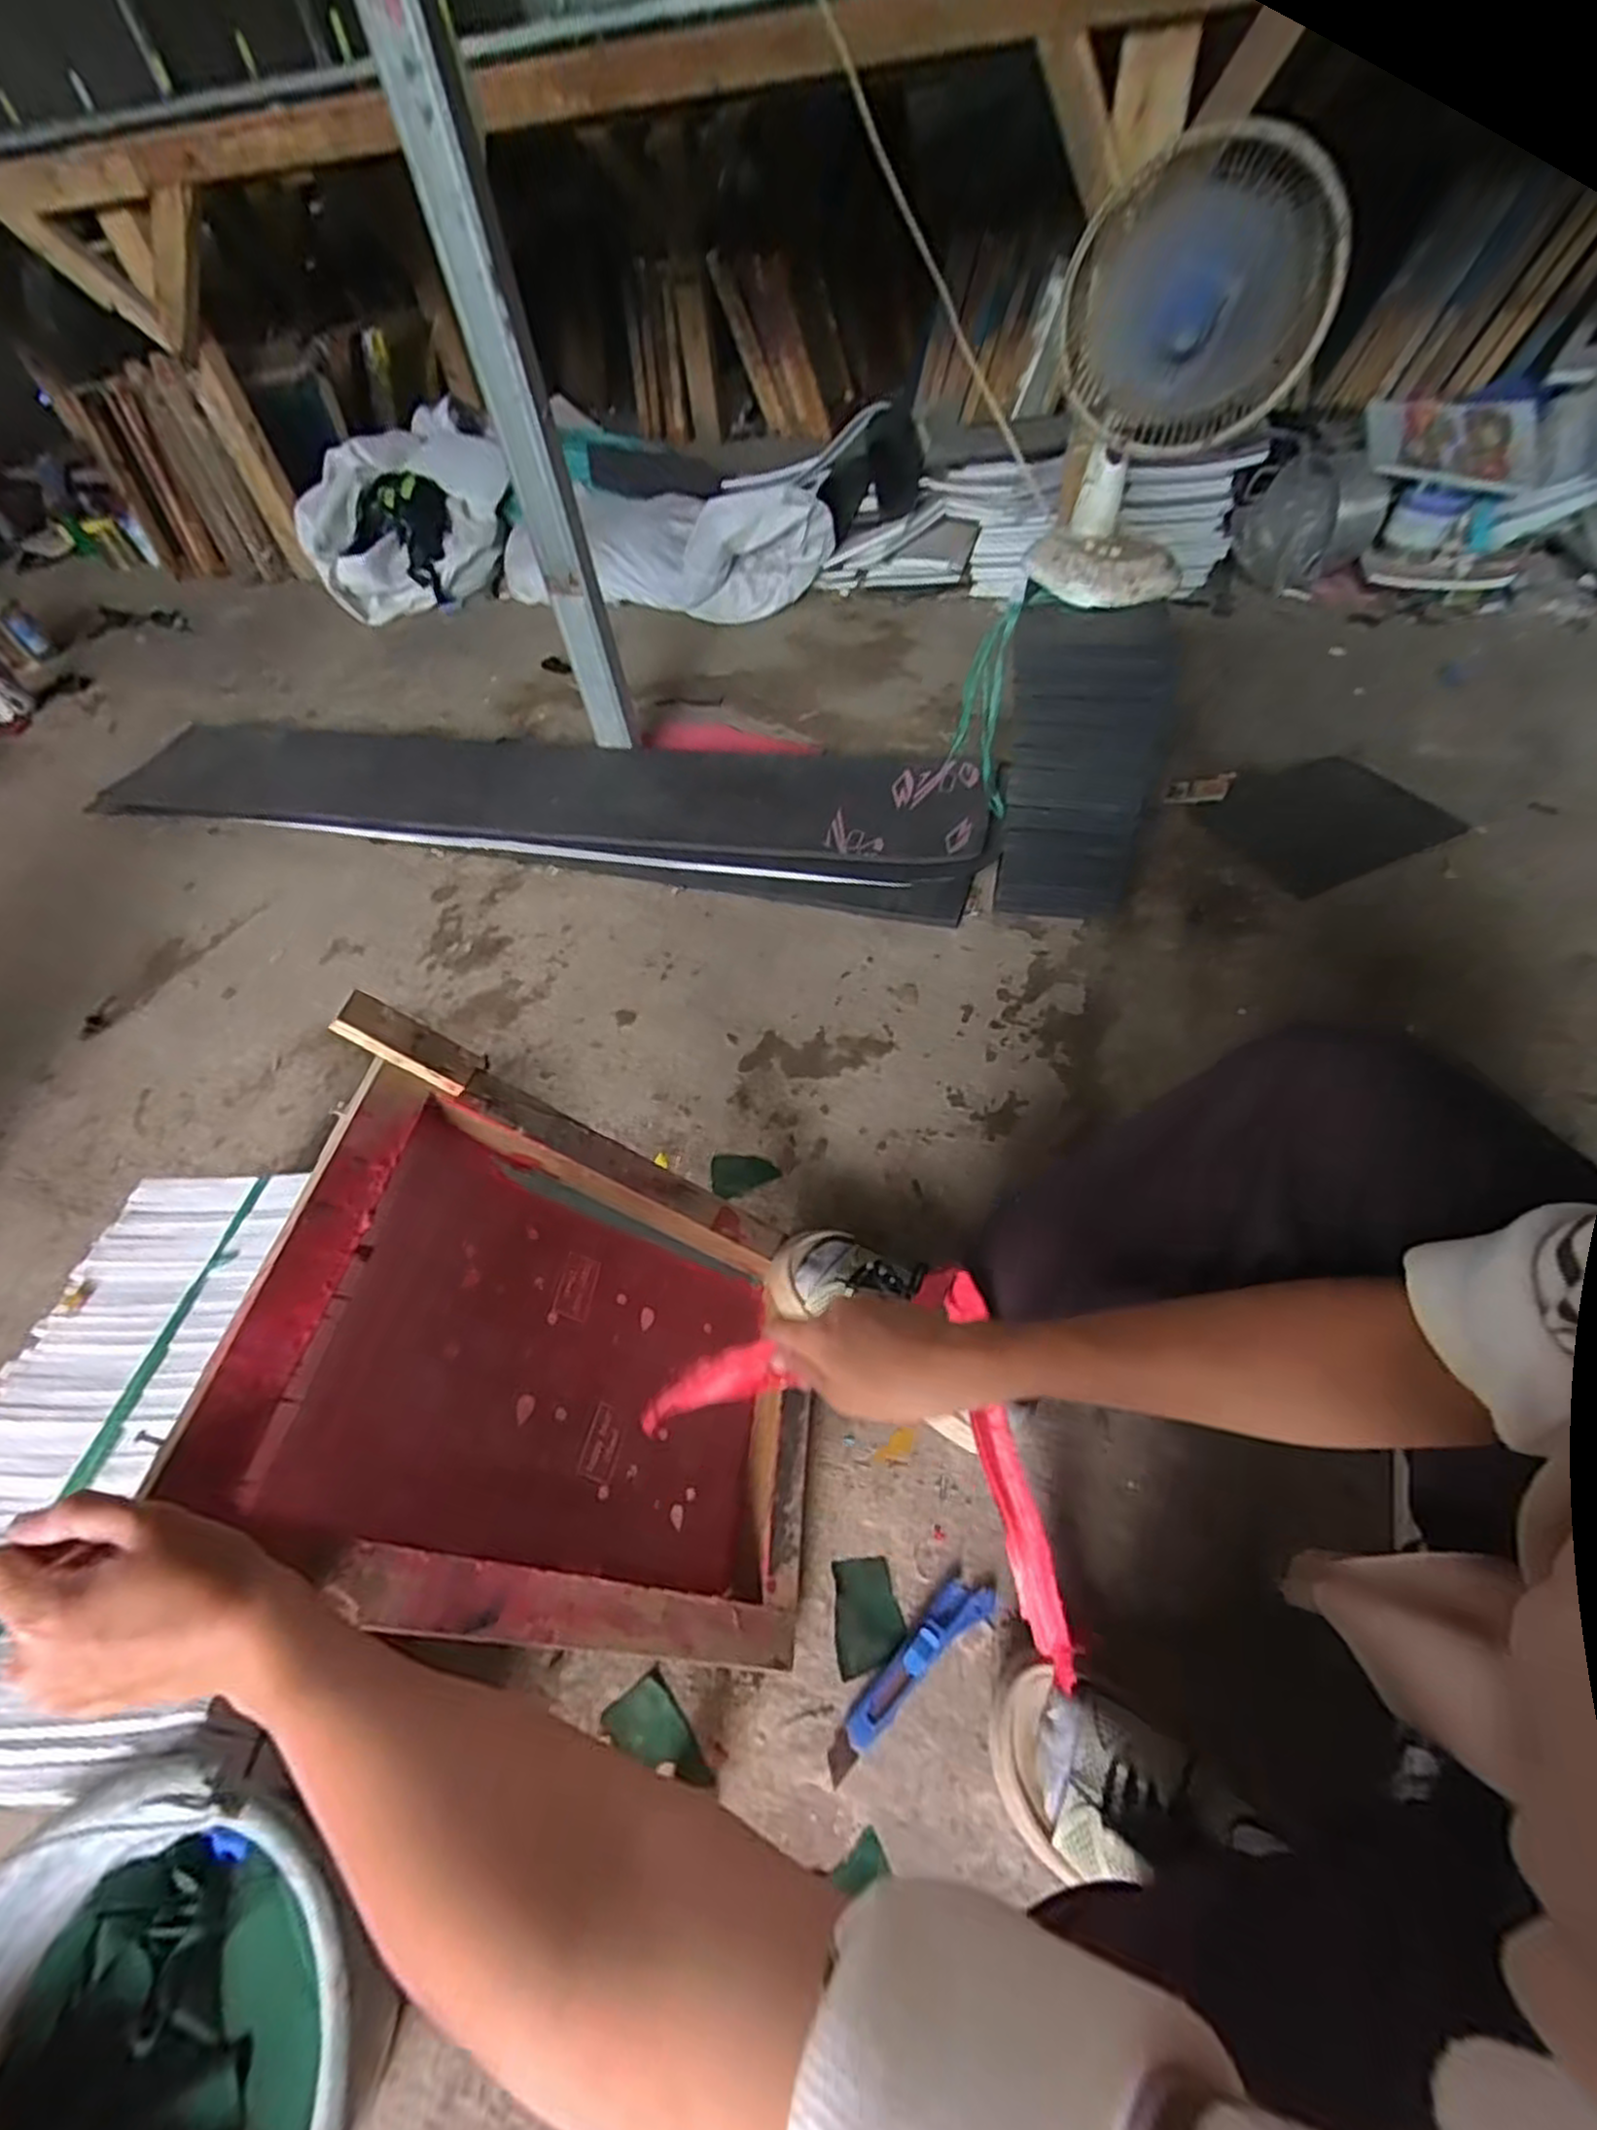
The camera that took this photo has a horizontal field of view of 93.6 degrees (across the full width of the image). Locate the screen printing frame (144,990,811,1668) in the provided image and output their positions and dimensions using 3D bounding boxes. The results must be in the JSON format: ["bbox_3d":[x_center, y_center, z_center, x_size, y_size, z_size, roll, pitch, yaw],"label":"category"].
[{"bbox_3d":[-0.154,0.201,0.517,0.059,0.431,0.305,-28,39,36],"label":"screen printing frame"}]

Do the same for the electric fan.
[{"bbox_3d":[0.384,-0.699,0.779,0.226,0.318,0.223,7,52,12],"label":"electric fan"}]

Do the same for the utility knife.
[{"bbox_3d":[0.078,0.430,0.535,0.156,0.015,0.030,-34,57,-20],"label":"utility knife"}]

